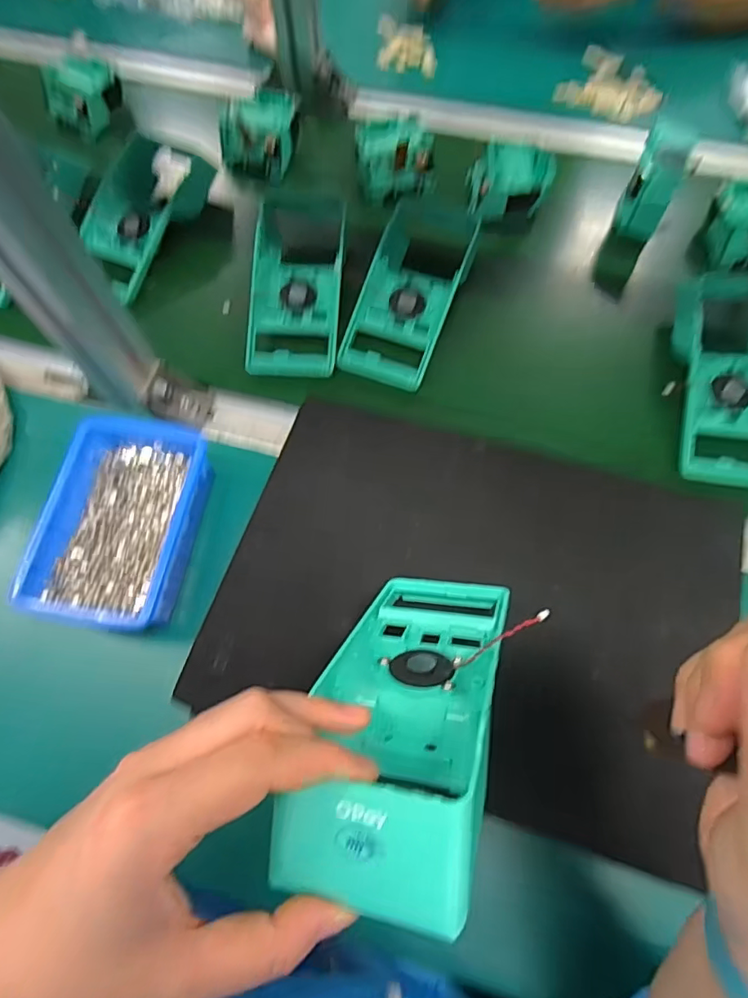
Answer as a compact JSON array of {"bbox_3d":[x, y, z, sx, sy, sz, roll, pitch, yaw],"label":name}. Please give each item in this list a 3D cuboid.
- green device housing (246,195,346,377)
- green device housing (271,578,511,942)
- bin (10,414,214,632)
[{"bbox_3d":[-0.071,-0.207,0.488,0.087,0.053,0.186,4,66,1],"label":"green device housing"},{"bbox_3d":[0.022,0.099,0.265,0.084,0.051,0.191,-4,26,16],"label":"green device housing"},{"bbox_3d":[-0.182,0.011,0.396,0.097,0.053,0.165,9,66,3],"label":"bin"}]

